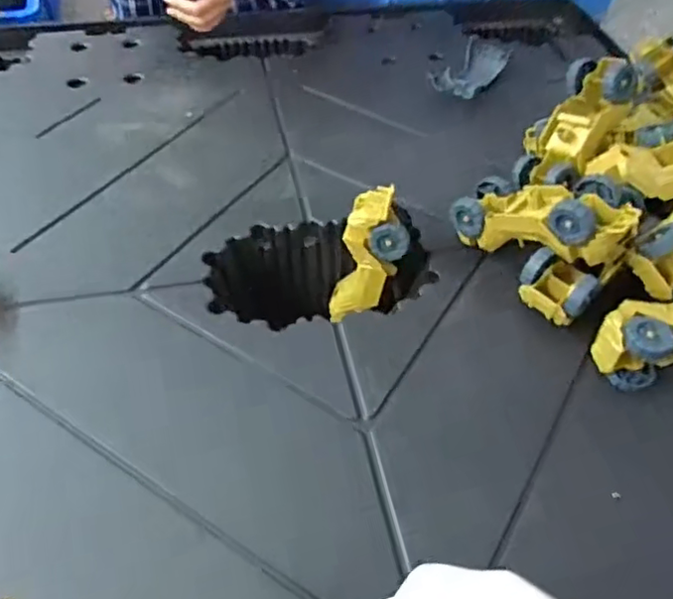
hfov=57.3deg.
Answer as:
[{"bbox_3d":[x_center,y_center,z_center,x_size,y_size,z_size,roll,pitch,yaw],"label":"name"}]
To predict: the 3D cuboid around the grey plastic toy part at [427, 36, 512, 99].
[{"bbox_3d":[0.183,-0.313,0.847,0.072,0.032,0.143,31,56,20],"label":"grey plastic toy part"}]

